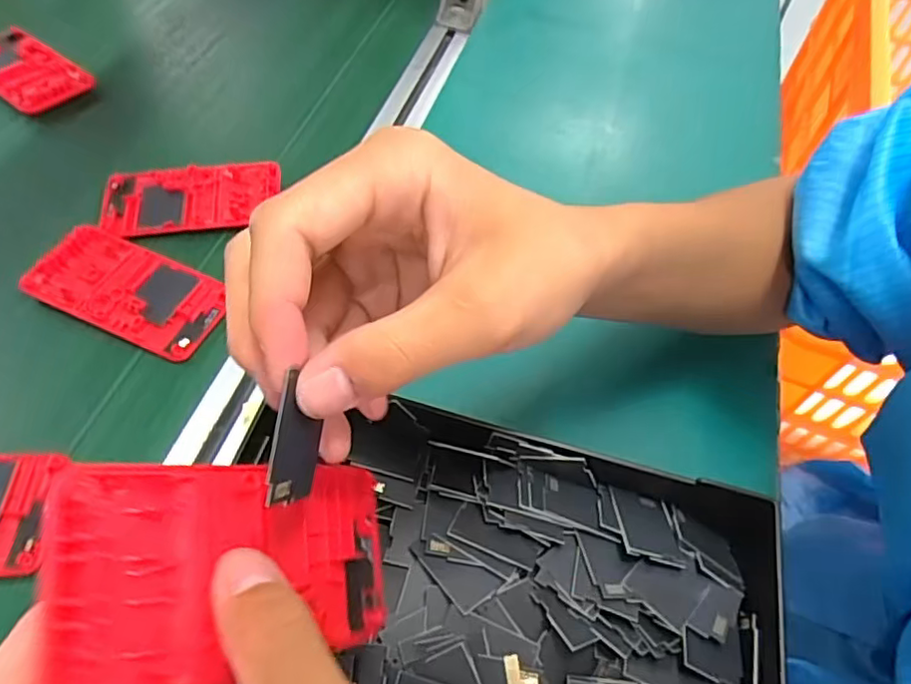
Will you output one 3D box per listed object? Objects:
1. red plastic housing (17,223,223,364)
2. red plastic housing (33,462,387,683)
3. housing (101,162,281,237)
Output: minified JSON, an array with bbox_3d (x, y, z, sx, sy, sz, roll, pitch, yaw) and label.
[{"bbox_3d":[-0.206,-0.033,0.388,0.122,0.010,0.060,22,57,11],"label":"red plastic housing"},{"bbox_3d":[-0.060,0.068,0.187,0.013,0.118,0.061,-13,74,28],"label":"red plastic housing"},{"bbox_3d":[-0.188,-0.104,0.439,0.120,0.010,0.061,-9,57,-10],"label":"housing"}]

